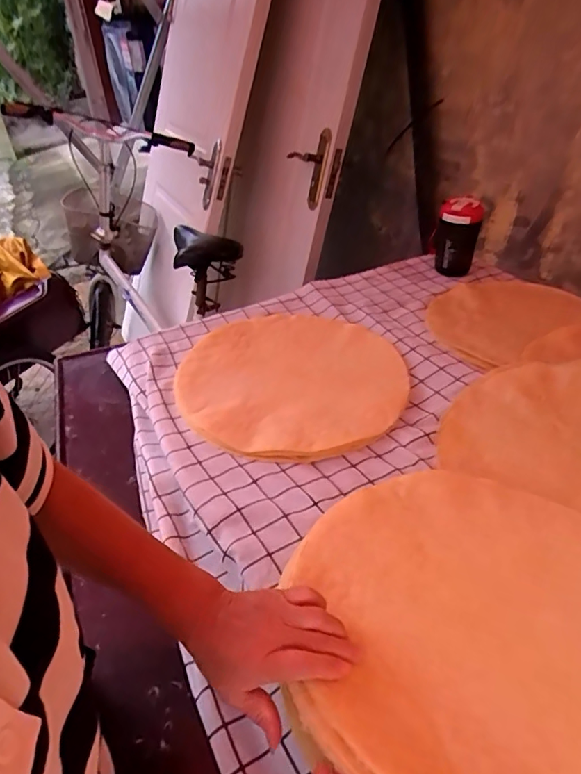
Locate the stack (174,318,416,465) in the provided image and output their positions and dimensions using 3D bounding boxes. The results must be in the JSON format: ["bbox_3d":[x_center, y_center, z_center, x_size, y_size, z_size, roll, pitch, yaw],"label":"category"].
[{"bbox_3d":[0.004,-0.023,0.758,0.345,0.023,0.359,11,41,18],"label":"stack"}]

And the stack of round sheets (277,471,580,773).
[{"bbox_3d":[0.172,0.204,0.416,0.352,0.055,0.347,28,48,34],"label":"stack of round sheets"}]

